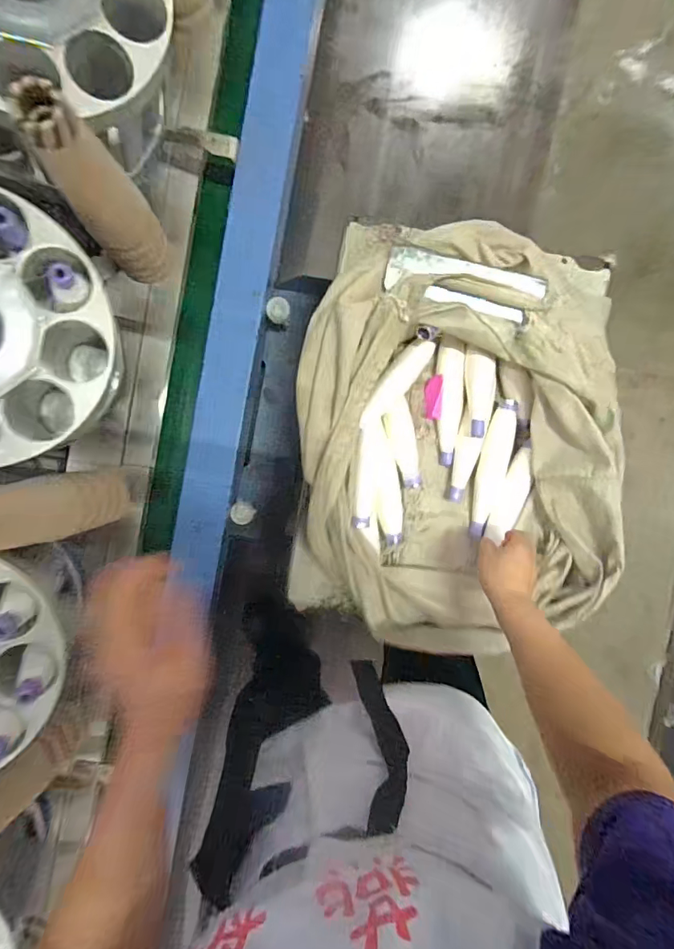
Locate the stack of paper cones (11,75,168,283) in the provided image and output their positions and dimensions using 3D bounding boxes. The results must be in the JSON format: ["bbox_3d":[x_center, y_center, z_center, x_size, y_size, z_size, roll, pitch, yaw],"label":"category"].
[{"bbox_3d":[-0.228,-0.270,0.462,0.068,0.224,0.064,-38,94,0],"label":"stack of paper cones"}]

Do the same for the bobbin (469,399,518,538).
[{"bbox_3d":[0.228,-0.007,0.690,0.040,0.032,0.198,8,93,-2],"label":"bobbin"}]

